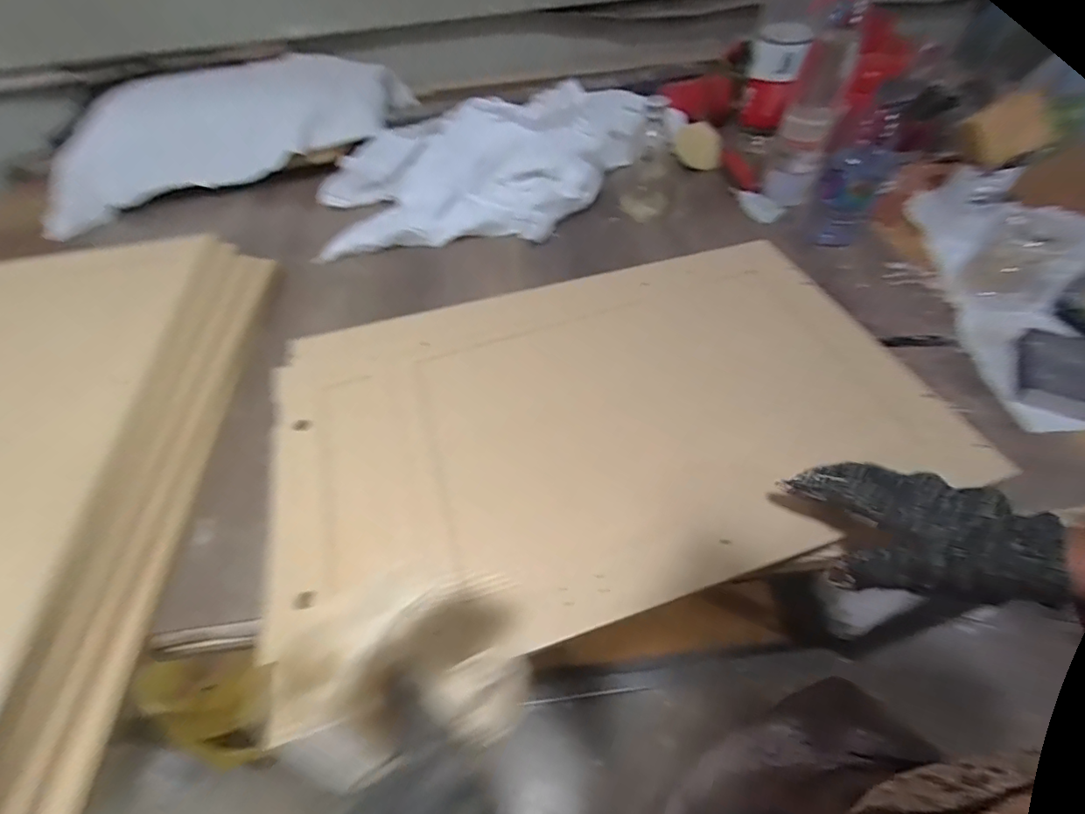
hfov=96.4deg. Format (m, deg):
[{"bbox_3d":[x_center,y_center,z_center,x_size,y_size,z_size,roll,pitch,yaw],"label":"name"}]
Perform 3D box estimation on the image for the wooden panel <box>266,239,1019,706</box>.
[{"bbox_3d":[0.051,-0.008,0.511,0.634,0.027,0.422,-17,55,-8],"label":"wooden panel"}]

